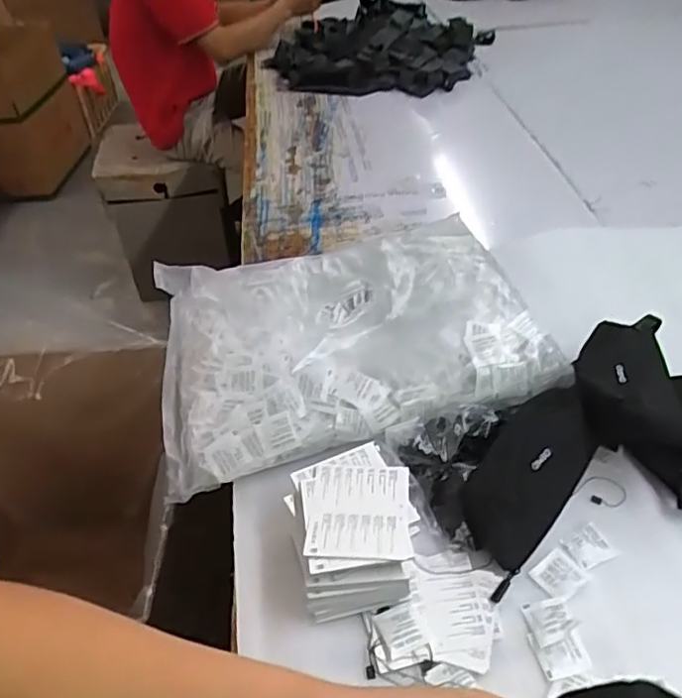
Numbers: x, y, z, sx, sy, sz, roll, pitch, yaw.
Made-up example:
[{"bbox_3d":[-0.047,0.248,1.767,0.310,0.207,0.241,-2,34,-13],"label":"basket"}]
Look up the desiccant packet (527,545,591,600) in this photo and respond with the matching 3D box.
[{"bbox_3d":[0.202,0.210,0.569,0.044,0.005,0.038,-29,48,-25],"label":"desiccant packet"}]

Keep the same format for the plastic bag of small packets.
[{"bbox_3d":[0.000,-0.031,0.768,0.445,0.068,0.341,-11,43,-7],"label":"plastic bag of small packets"}]

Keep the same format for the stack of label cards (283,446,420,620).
[{"bbox_3d":[0.012,0.166,0.580,0.110,0.055,0.145,-9,43,-5],"label":"stack of label cards"}]

